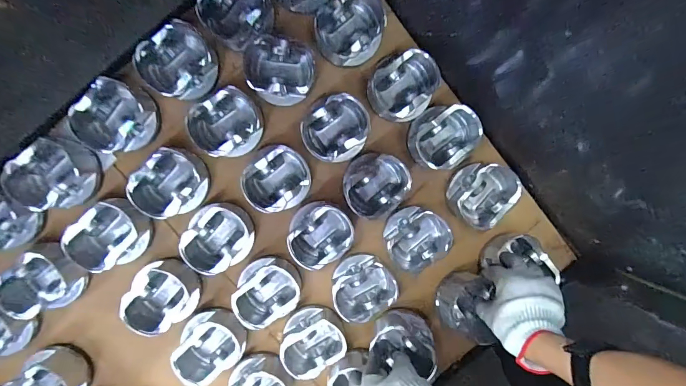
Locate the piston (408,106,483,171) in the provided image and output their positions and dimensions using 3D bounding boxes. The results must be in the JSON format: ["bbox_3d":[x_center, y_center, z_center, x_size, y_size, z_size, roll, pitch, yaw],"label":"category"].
[{"bbox_3d":[0.148,-0.078,0.509,0.094,0.048,0.088,-4,98,-3],"label":"piston"}]

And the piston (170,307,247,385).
[{"bbox_3d":[-0.201,0.223,0.523,0.091,0.056,0.083,0,97,-4],"label":"piston"}]

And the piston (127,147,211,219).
[{"bbox_3d":[-0.245,-0.014,0.501,0.096,0.055,0.089,0,97,-4],"label":"piston"}]

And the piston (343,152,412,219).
[{"bbox_3d":[0.052,-0.014,0.523,0.099,0.046,0.089,-18,98,-1],"label":"piston"}]

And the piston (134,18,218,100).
[{"bbox_3d":[-0.219,-0.176,0.479,0.087,0.052,0.090,0,97,-4],"label":"piston"}]

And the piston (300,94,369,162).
[{"bbox_3d":[-0.009,-0.093,0.508,0.097,0.047,0.096,3,97,-4],"label":"piston"}]

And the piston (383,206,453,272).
[{"bbox_3d":[0.113,0.065,0.540,0.096,0.057,0.090,0,97,-4],"label":"piston"}]

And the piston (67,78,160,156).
[{"bbox_3d":[-0.312,-0.103,0.484,0.091,0.057,0.095,18,96,-6],"label":"piston"}]

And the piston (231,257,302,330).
[{"bbox_3d":[-0.110,0.144,0.521,0.091,0.051,0.084,0,97,-4],"label":"piston"}]

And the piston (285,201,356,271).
[{"bbox_3d":[-0.031,0.063,0.516,0.091,0.056,0.090,0,97,-4],"label":"piston"}]

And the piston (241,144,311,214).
[{"bbox_3d":[-0.096,-0.021,0.514,0.091,0.044,0.091,0,97,-4],"label":"piston"}]

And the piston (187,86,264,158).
[{"bbox_3d":[-0.164,-0.101,0.500,0.097,0.044,0.097,0,97,-4],"label":"piston"}]

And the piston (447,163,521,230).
[{"bbox_3d":[0.208,-0.002,0.525,0.081,0.050,0.100,35,94,-7],"label":"piston"}]

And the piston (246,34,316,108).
[{"bbox_3d":[-0.089,-0.172,0.497,0.094,0.043,0.090,0,97,-4],"label":"piston"}]

